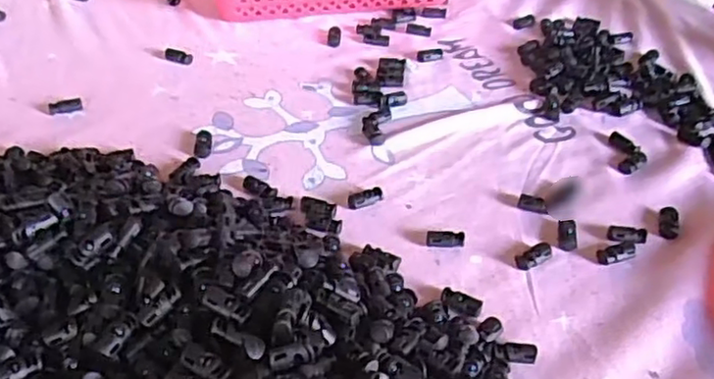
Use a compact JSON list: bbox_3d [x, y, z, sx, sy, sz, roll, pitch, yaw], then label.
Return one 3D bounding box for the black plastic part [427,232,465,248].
[{"bbox_3d":[0.065,0.036,0.491,0.027,0.011,0.010,5,41,1],"label":"black plastic part"}]

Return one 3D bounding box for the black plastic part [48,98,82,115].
[{"bbox_3d":[-0.261,-0.075,0.597,0.029,0.008,0.013,-10,43,-16],"label":"black plastic part"}]

